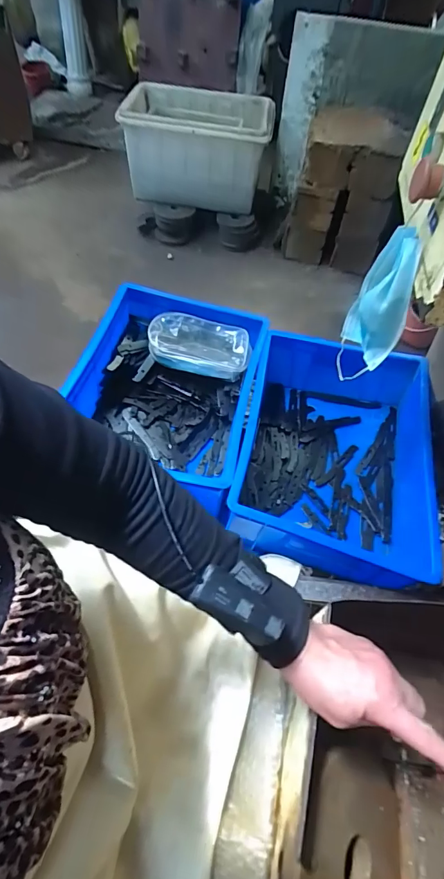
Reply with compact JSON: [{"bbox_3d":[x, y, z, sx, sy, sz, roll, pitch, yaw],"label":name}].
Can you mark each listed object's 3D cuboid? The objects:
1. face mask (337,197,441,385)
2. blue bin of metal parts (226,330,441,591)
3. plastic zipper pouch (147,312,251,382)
[{"bbox_3d":[0.196,-0.167,0.524,0.040,0.199,0.092,-9,59,-9],"label":"face mask"},{"bbox_3d":[0.191,0.014,0.722,0.313,0.150,0.427,16,59,6],"label":"blue bin of metal parts"},{"bbox_3d":[-0.042,-0.184,0.801,0.194,0.052,0.110,12,58,3],"label":"plastic zipper pouch"}]

